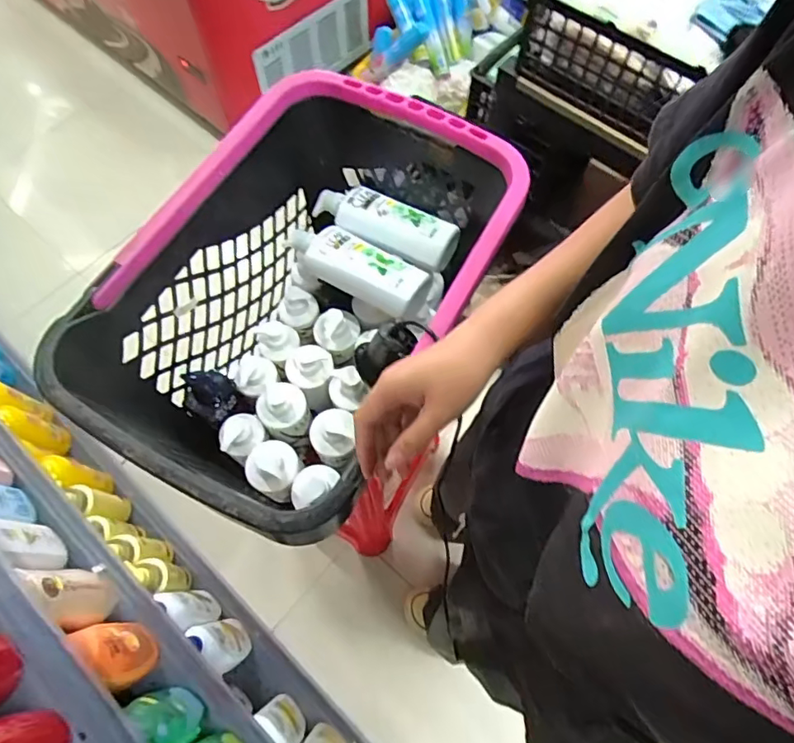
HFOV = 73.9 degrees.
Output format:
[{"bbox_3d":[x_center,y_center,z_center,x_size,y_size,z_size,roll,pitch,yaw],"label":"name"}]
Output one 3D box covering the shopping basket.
[{"bbox_3d":[-0.114,-0.082,0.728,0.381,0.286,0.552,26,68,11],"label":"shopping basket"}]

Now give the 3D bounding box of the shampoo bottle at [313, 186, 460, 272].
[{"bbox_3d":[-0.021,-0.225,0.809,0.226,0.043,0.081,24,67,10],"label":"shampoo bottle"}]

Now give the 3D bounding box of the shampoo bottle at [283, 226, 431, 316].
[{"bbox_3d":[-0.064,-0.161,0.782,0.219,0.040,0.070,28,68,12],"label":"shampoo bottle"}]

